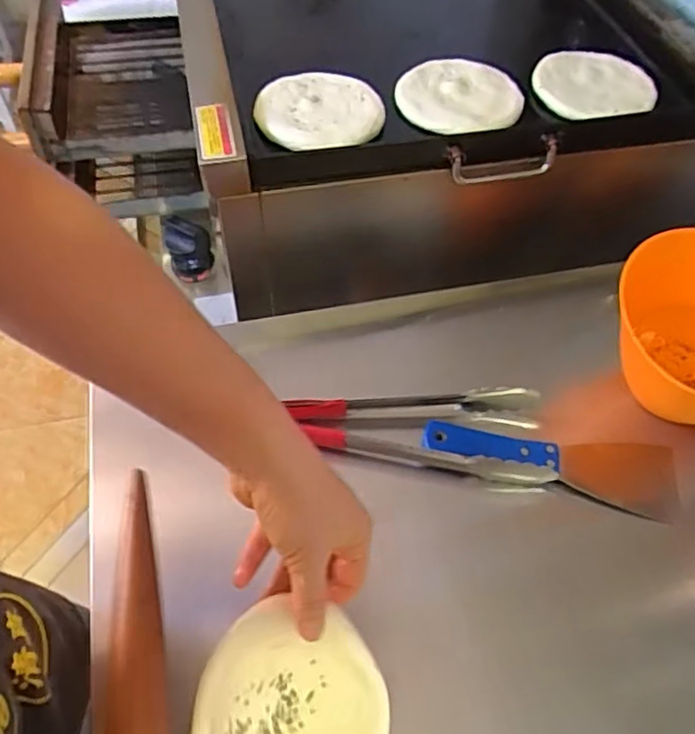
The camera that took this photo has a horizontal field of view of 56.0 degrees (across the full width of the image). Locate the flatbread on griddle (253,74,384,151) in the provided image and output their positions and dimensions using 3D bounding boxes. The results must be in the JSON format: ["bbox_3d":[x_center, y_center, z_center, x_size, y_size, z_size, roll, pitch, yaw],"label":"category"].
[{"bbox_3d":[-0.029,-0.258,0.656,0.127,0.018,0.126,1,54,-2],"label":"flatbread on griddle"}]

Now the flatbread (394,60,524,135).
[{"bbox_3d":[0.120,-0.290,0.697,0.132,0.012,0.122,0,56,2],"label":"flatbread"}]

